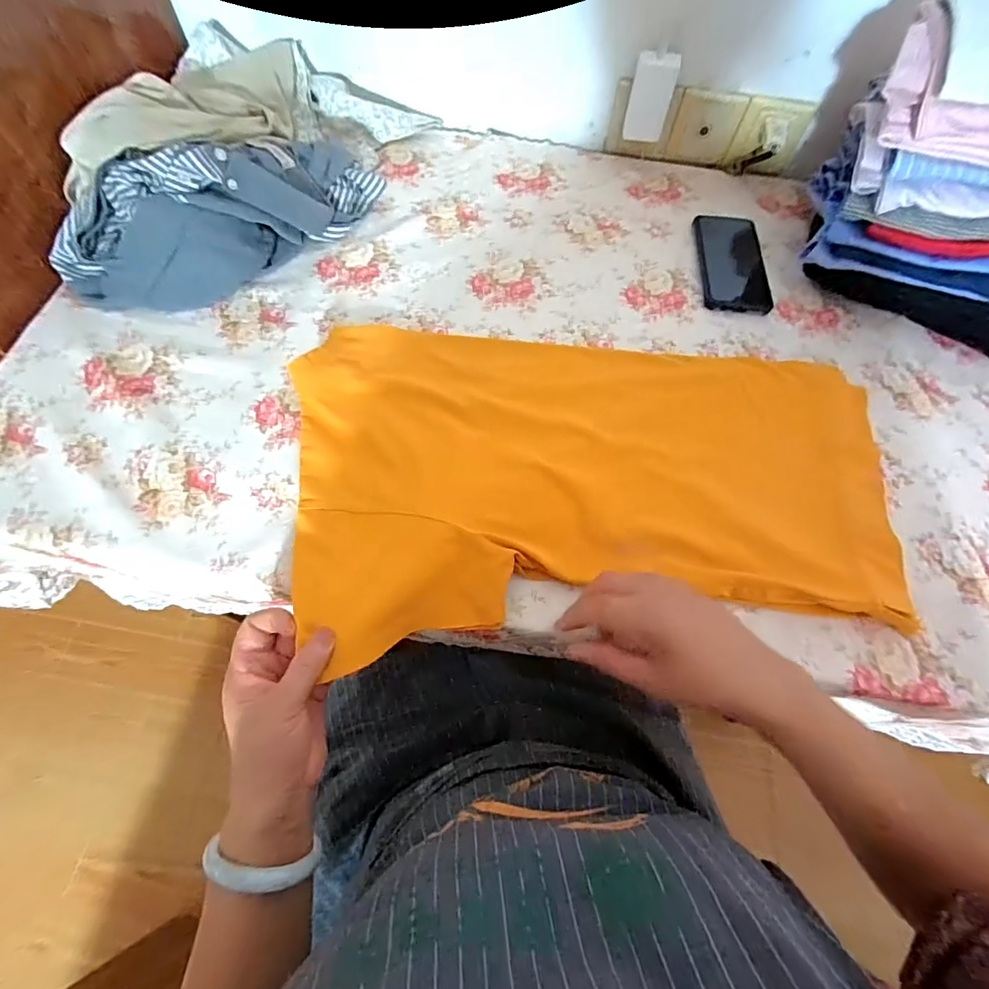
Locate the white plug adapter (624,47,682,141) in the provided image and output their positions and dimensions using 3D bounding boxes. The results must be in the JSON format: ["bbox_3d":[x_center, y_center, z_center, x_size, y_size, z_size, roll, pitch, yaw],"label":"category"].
[{"bbox_3d":[0.199,-0.505,0.591,0.049,0.085,0.024,12,64,3],"label":"white plug adapter"}]

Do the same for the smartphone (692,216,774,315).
[{"bbox_3d":[0.292,-0.286,0.568,0.082,0.011,0.163,4,65,-1],"label":"smartphone"}]

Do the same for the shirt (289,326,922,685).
[{"bbox_3d":[0.095,-0.032,0.433,0.535,0.030,0.310,-4,66,-4],"label":"shirt"}]

